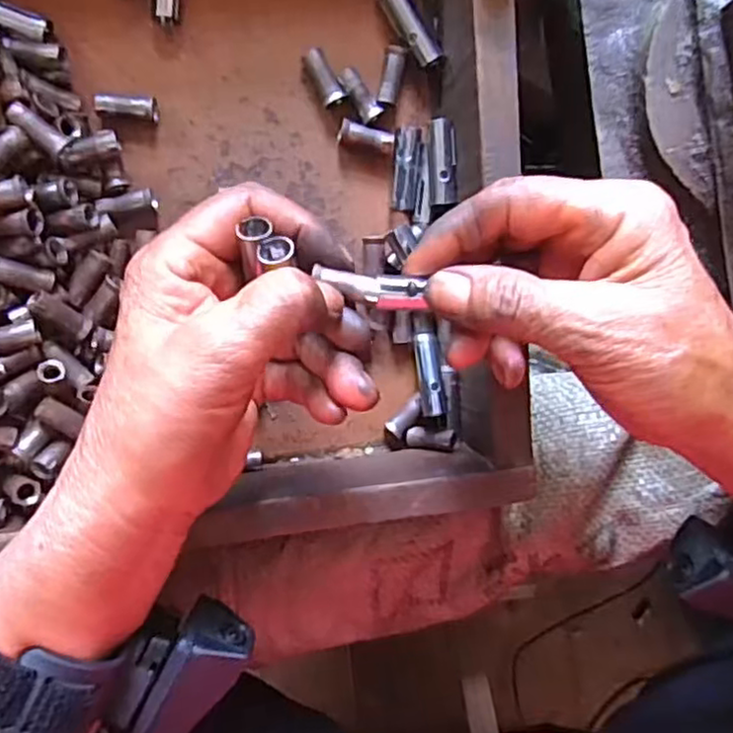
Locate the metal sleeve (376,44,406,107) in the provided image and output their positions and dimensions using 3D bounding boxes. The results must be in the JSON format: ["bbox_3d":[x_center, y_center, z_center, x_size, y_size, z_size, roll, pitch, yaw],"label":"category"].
[{"bbox_3d":[0.011,-0.132,0.314,0.010,0.007,0.026,11,97,-6],"label":"metal sleeve"}]

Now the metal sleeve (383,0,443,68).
[{"bbox_3d":[0.019,-0.154,0.311,0.011,0.011,0.041,-33,99,1],"label":"metal sleeve"}]

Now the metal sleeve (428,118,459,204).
[{"bbox_3d":[0.035,-0.092,0.310,0.013,0.007,0.036,-4,98,-4],"label":"metal sleeve"}]

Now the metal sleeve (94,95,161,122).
[{"bbox_3d":[-0.104,-0.114,0.300,0.025,0.009,0.011,8,97,-5],"label":"metal sleeve"}]

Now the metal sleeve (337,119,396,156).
[{"bbox_3d":[0.000,-0.104,0.316,0.026,0.007,0.010,15,97,-6],"label":"metal sleeve"}]

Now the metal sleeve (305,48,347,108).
[{"bbox_3d":[-0.019,-0.131,0.312,0.010,0.007,0.026,-23,99,-1],"label":"metal sleeve"}]

